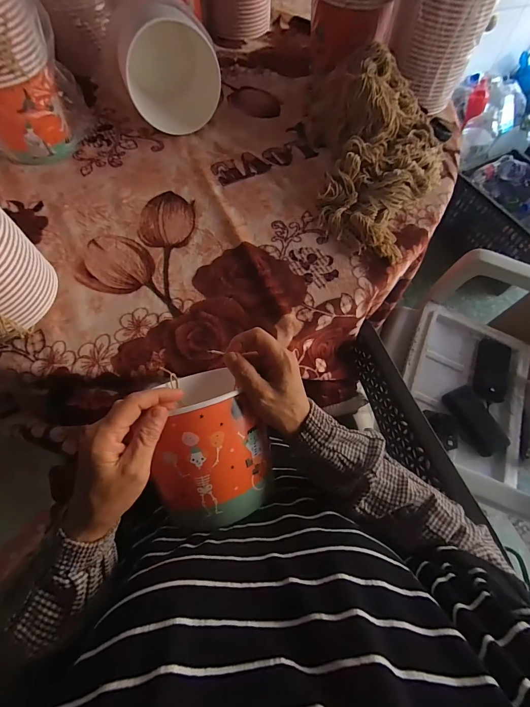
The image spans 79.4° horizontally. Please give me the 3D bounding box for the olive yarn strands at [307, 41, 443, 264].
[{"bbox_3d":[0.209,-0.379,0.565,0.235,0.107,0.449,-1,66,-2],"label":"olive yarn strands"}]

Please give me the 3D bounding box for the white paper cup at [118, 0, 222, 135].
[{"bbox_3d":[-0.180,-0.537,0.597,0.162,0.157,0.145,-18,67,-9],"label":"white paper cup"}]

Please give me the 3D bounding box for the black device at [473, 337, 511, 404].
[{"bbox_3d":[0.568,0.042,0.800,0.079,0.020,0.165,22,67,8],"label":"black device"}]

